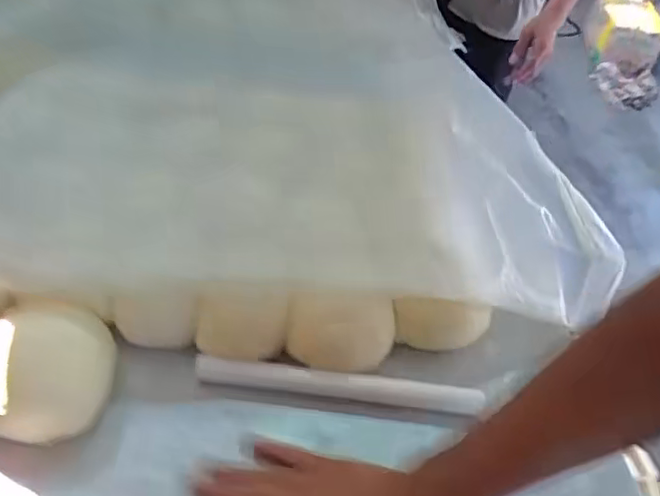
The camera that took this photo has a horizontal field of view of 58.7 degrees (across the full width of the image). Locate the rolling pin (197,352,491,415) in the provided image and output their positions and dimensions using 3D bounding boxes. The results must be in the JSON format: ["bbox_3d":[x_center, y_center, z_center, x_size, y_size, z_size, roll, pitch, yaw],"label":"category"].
[{"bbox_3d":[0.009,0.119,0.515,0.247,0.020,0.026,8,45,1],"label":"rolling pin"}]

